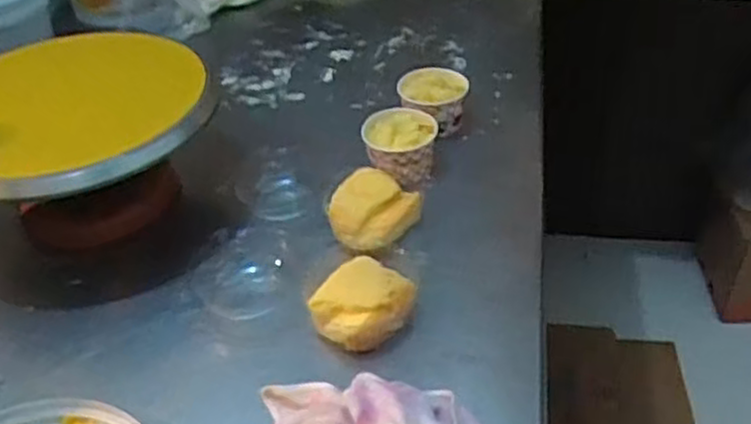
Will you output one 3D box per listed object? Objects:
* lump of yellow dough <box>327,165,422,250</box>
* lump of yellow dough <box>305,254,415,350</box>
[{"bbox_3d":[-0.002,-0.001,0.751,0.081,0.044,0.098,15,43,23],"label":"lump of yellow dough"},{"bbox_3d":[-0.008,0.080,0.658,0.082,0.040,0.090,-3,39,2],"label":"lump of yellow dough"}]

